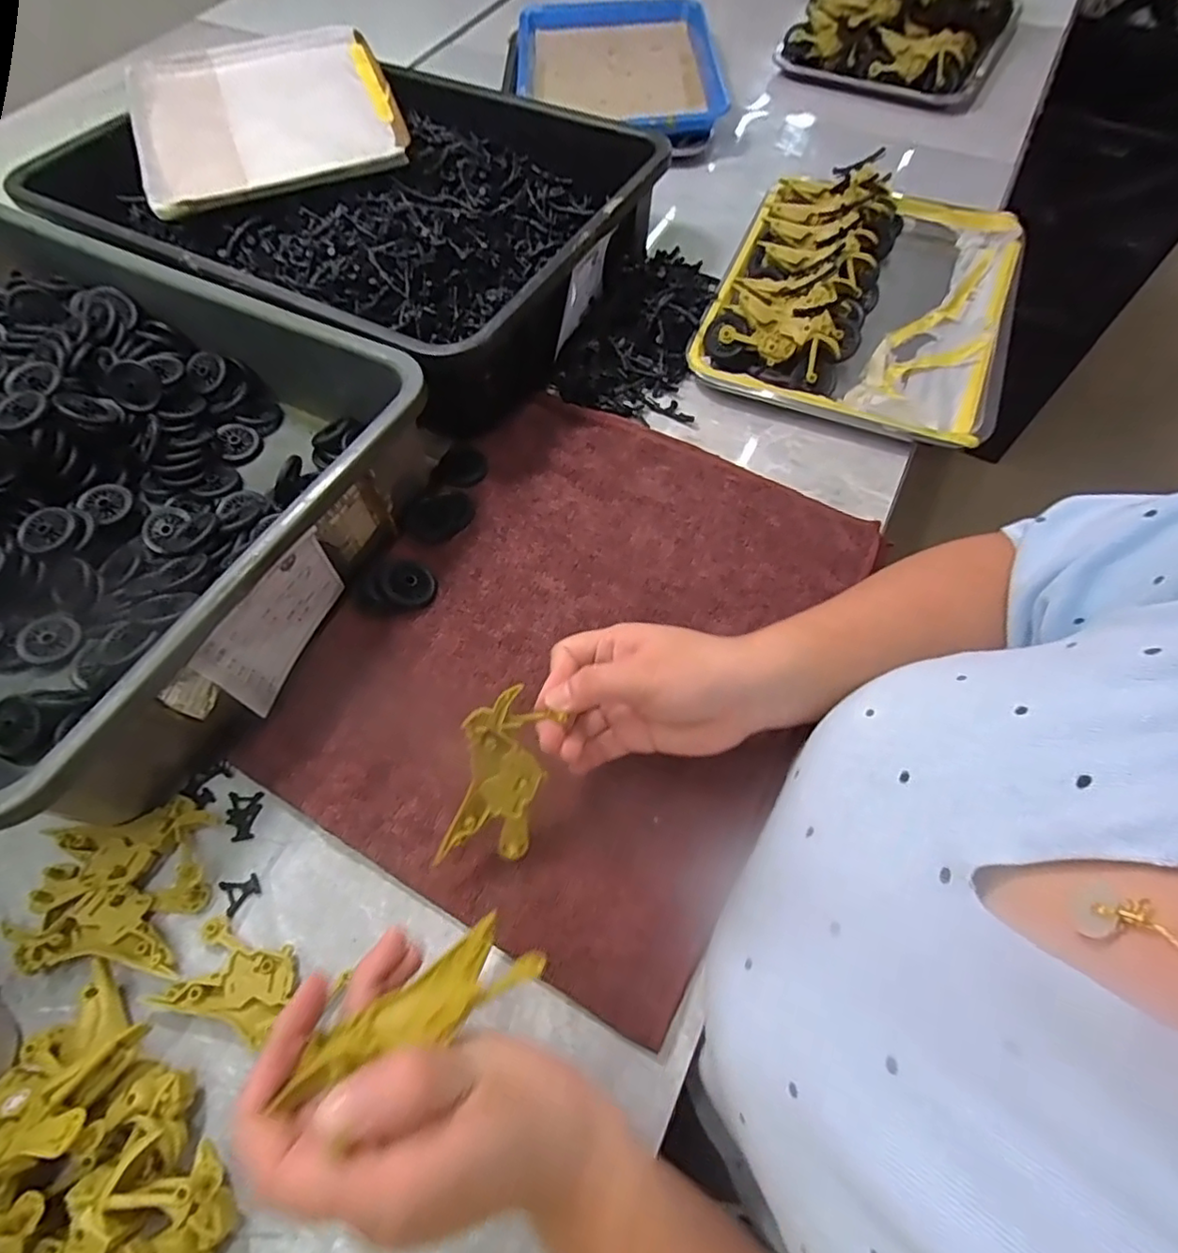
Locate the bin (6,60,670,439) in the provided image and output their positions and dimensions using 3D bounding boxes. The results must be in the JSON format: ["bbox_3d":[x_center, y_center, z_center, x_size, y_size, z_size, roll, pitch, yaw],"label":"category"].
[{"bbox_3d":[-0.238,-0.409,0.584,0.550,0.093,0.357,27,65,13],"label":"bin"}]

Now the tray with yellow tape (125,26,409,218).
[{"bbox_3d":[-0.321,-0.517,0.597,0.240,0.032,0.276,-19,64,-10],"label":"tray with yellow tape"}]

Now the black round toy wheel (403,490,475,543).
[{"bbox_3d":[-0.115,-0.088,0.462,0.053,0.014,0.040,-24,65,-12],"label":"black round toy wheel"}]

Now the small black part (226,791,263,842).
[{"bbox_3d":[-0.214,0.116,0.369,0.020,0.004,0.029,-2,62,-1],"label":"small black part"}]

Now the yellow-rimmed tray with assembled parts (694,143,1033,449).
[{"bbox_3d":[0.263,-0.322,0.564,0.256,0.059,0.345,23,65,12],"label":"yellow-rimmed tray with assembled parts"}]

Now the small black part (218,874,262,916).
[{"bbox_3d":[-0.203,0.154,0.349,0.020,0.004,0.020,-26,65,-13],"label":"small black part"}]

